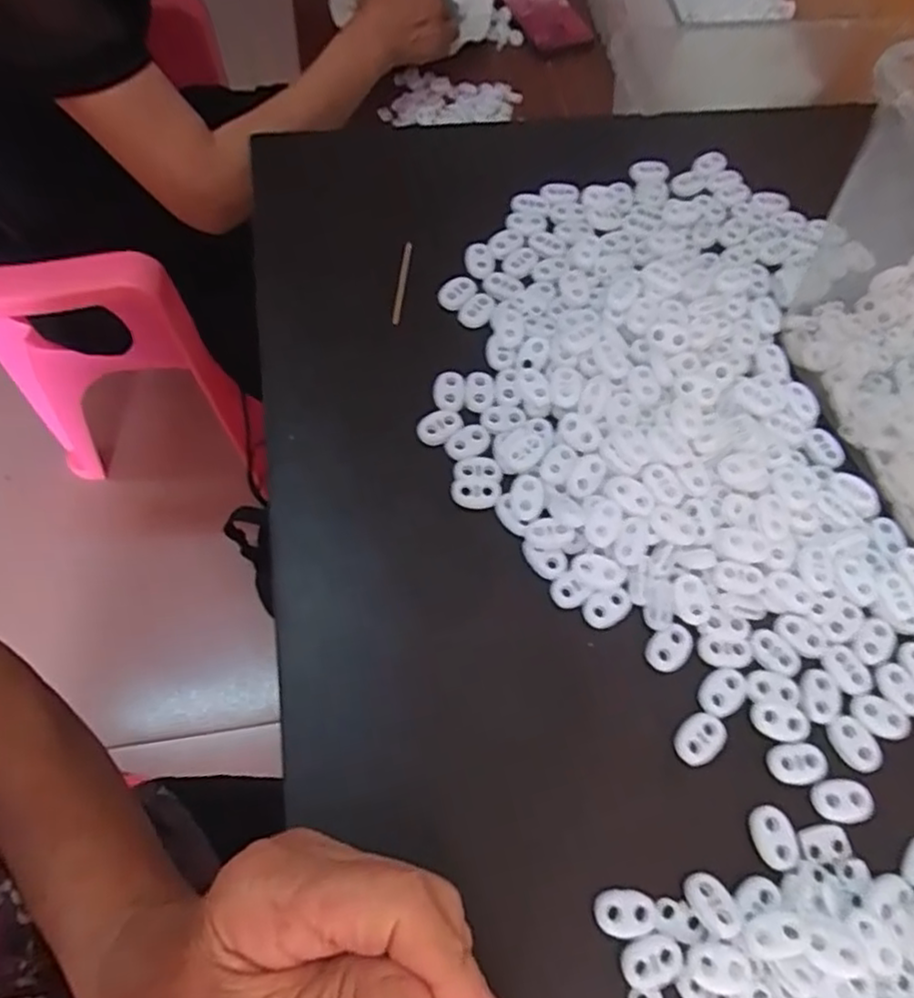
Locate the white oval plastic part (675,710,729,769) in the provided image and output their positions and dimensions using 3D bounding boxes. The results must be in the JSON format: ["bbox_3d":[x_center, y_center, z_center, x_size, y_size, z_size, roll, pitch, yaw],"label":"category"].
[{"bbox_3d":[0.101,0.099,0.292,0.023,0.004,0.017,-30,70,-16],"label":"white oval plastic part"}]

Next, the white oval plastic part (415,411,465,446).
[{"bbox_3d":[-0.008,-0.036,0.347,0.023,0.004,0.015,-21,68,-12],"label":"white oval plastic part"}]

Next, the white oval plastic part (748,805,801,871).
[{"bbox_3d":[0.125,0.134,0.278,0.017,0.004,0.023,-14,66,-9],"label":"white oval plastic part"}]

